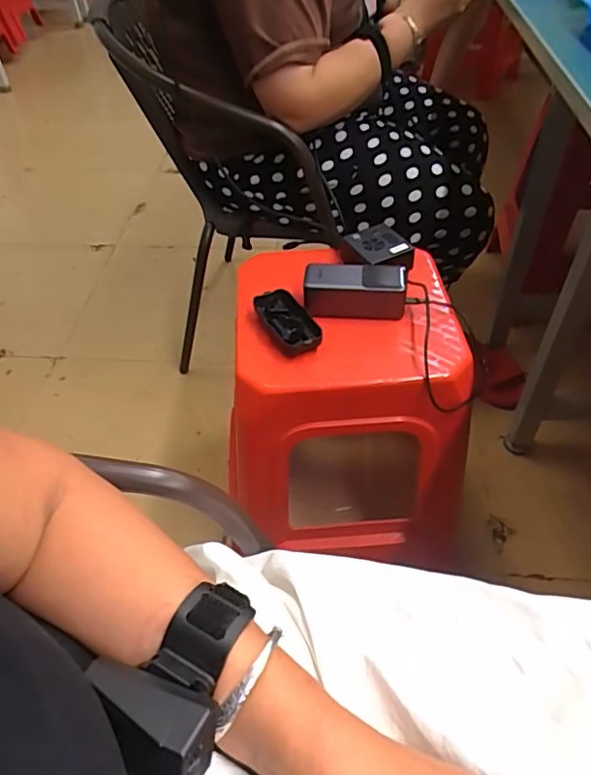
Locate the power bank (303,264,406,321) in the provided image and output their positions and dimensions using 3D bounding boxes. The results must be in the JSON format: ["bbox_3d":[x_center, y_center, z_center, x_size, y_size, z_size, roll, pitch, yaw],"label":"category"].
[{"bbox_3d":[0.079,-0.127,0.732,0.128,0.054,0.059,3,48,7],"label":"power bank"}]

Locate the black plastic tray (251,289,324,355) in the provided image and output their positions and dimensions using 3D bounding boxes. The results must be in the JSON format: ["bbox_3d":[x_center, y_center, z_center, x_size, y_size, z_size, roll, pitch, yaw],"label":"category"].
[{"bbox_3d":[-0.009,-0.080,0.708,0.057,0.030,0.108,-18,49,-13],"label":"black plastic tray"}]

